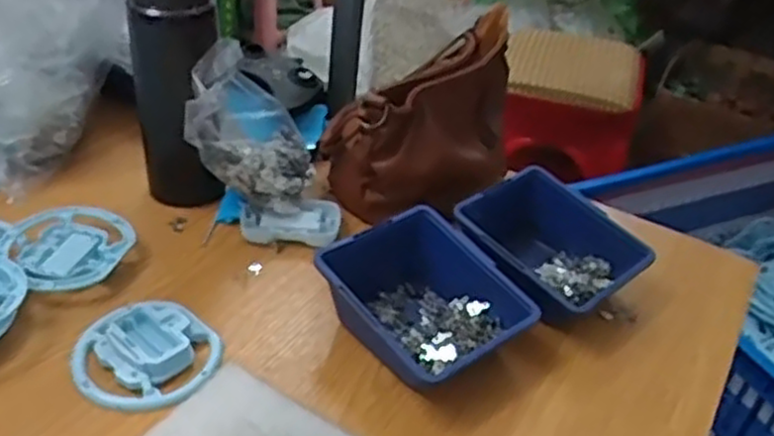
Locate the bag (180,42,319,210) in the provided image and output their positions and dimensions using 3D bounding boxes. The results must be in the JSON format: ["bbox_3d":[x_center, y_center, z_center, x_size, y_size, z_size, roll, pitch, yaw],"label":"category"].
[{"bbox_3d":[-0.121,-0.077,0.679,0.102,0.148,0.096,3,36,-6],"label":"bag"}]

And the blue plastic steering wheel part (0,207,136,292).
[{"bbox_3d":[-0.268,0.023,0.628,0.099,0.020,0.093,5,36,-3],"label":"blue plastic steering wheel part"}]

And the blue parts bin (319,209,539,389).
[{"bbox_3d":[0.026,0.066,0.584,0.125,0.064,0.142,-21,44,-34],"label":"blue parts bin"}]

